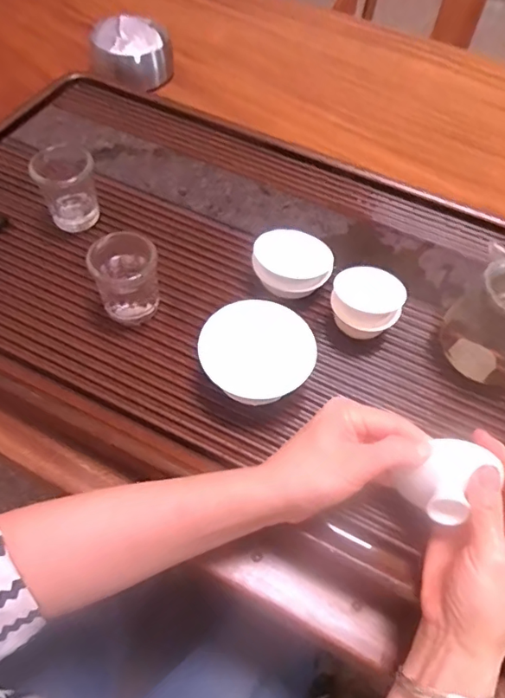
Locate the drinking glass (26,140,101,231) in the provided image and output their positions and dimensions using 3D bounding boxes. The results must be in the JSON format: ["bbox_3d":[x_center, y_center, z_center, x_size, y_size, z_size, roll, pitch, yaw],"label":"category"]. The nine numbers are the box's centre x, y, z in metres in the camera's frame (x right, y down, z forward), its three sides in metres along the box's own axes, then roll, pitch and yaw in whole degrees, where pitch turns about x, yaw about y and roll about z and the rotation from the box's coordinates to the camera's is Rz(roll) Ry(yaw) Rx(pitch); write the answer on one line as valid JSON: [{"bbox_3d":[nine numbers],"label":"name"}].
[{"bbox_3d":[-0.181,-0.159,0.492,0.047,0.074,0.051,2,58,-3],"label":"drinking glass"}]

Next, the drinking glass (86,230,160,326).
[{"bbox_3d":[-0.109,-0.060,0.439,0.052,0.070,0.047,-15,60,-13],"label":"drinking glass"}]

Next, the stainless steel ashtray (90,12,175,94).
[{"bbox_3d":[-0.171,-0.427,0.727,0.110,0.047,0.107,-2,58,-6],"label":"stainless steel ashtray"}]

